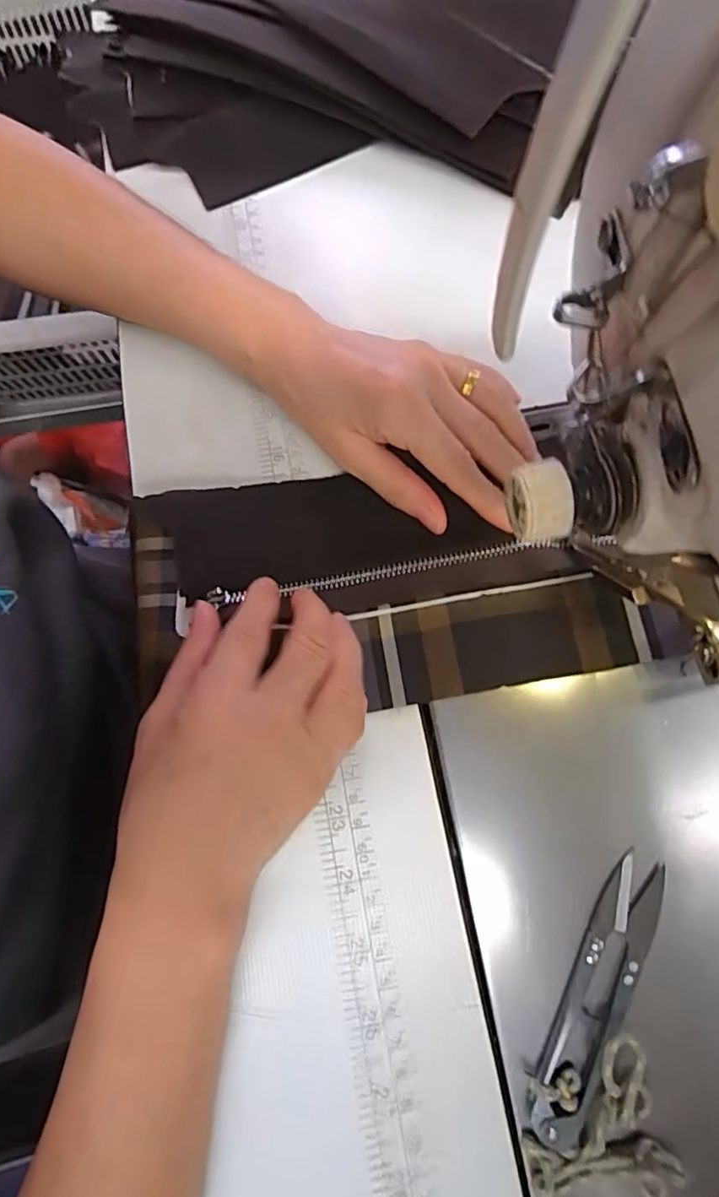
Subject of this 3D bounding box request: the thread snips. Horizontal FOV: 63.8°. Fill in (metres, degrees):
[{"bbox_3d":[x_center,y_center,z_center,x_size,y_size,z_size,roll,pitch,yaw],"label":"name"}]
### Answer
[{"bbox_3d":[0.092,0.150,0.219,0.023,0.012,0.101,27,77,9],"label":"thread snips"}]

